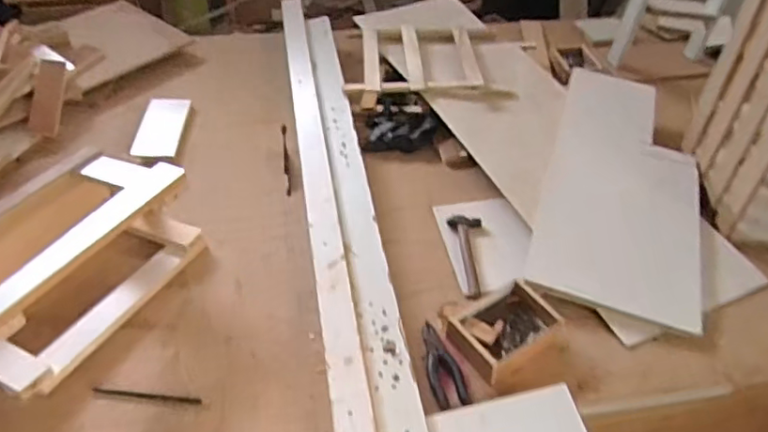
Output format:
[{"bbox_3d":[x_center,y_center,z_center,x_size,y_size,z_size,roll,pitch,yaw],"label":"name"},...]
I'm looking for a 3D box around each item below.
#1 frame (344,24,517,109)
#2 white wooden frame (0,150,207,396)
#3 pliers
[{"bbox_3d":[0.102,-0.372,1.369,0.371,0.034,0.289,2,42,-1],"label":"frame"},{"bbox_3d":[-0.501,0.060,0.874,0.257,0.159,0.378,21,48,16],"label":"white wooden frame"},{"bbox_3d":[0.084,0.214,0.843,0.049,0.017,0.141,-8,49,-9],"label":"pliers"}]

